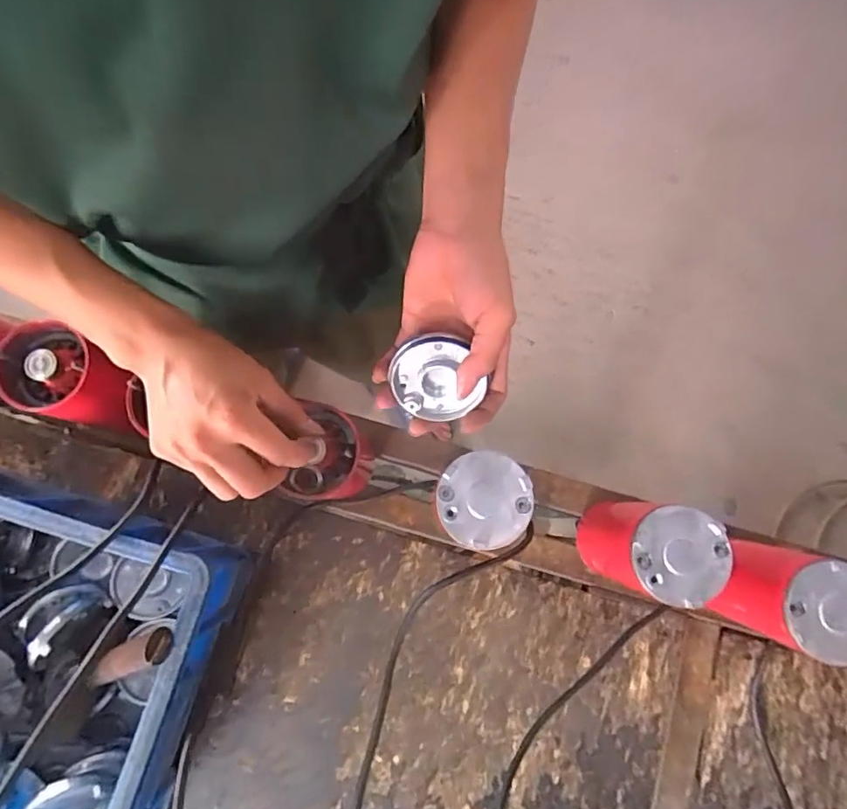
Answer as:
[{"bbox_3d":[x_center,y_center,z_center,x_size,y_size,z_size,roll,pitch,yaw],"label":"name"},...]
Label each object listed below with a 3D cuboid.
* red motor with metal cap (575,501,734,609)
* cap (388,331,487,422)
[{"bbox_3d":[0.196,0.128,0.497,0.070,0.176,0.075,3,80,0],"label":"red motor with metal cap"},{"bbox_3d":[0.009,-0.018,0.416,0.063,0.009,0.066,-16,117,19],"label":"cap"}]

